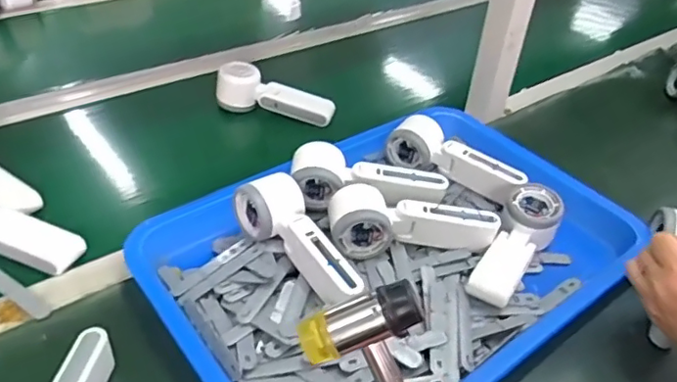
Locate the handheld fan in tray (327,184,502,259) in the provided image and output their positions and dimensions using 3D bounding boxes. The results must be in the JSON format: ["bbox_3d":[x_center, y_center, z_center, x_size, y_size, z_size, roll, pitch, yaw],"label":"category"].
[{"bbox_3d":[0.073,0.029,0.560,0.165,0.044,0.055,-1,40,-6],"label":"handheld fan in tray"}]

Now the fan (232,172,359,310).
[{"bbox_3d":[-0.033,0.043,0.536,0.053,0.060,0.165,-27,49,-33],"label":"fan"}]

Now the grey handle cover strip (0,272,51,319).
[{"bbox_3d":[-0.299,0.094,0.523,0.090,0.007,0.016,25,43,23],"label":"grey handle cover strip"}]

